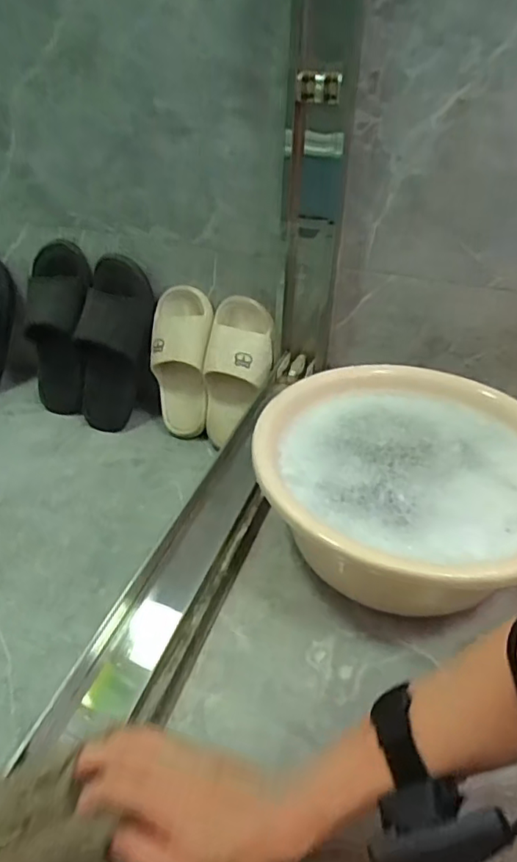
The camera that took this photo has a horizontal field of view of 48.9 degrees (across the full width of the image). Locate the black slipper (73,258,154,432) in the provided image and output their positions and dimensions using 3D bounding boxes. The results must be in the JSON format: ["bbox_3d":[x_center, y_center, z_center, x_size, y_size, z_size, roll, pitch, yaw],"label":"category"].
[{"bbox_3d":[-0.217,-0.124,0.858,0.105,0.268,0.080,13,14,12],"label":"black slipper"}]

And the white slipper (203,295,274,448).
[{"bbox_3d":[-0.034,-0.078,0.825,0.099,0.223,0.062,18,17,18],"label":"white slipper"}]

